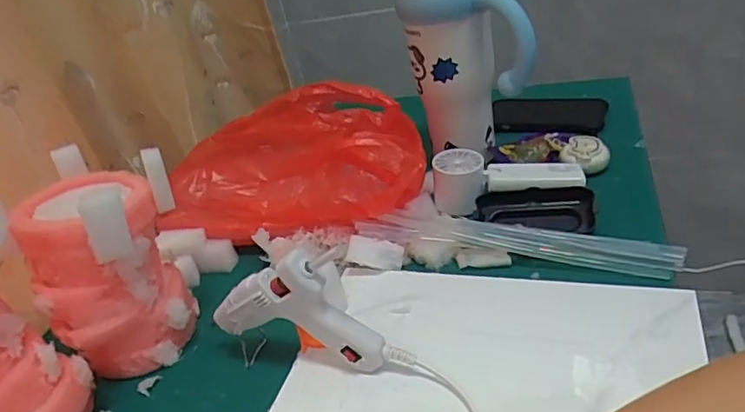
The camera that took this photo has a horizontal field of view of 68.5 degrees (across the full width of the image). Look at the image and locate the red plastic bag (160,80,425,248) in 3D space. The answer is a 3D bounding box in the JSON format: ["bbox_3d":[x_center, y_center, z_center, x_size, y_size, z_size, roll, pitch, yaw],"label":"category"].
[{"bbox_3d":[-0.095,-0.046,0.588,0.300,0.094,0.146,-5,35,12],"label":"red plastic bag"}]

